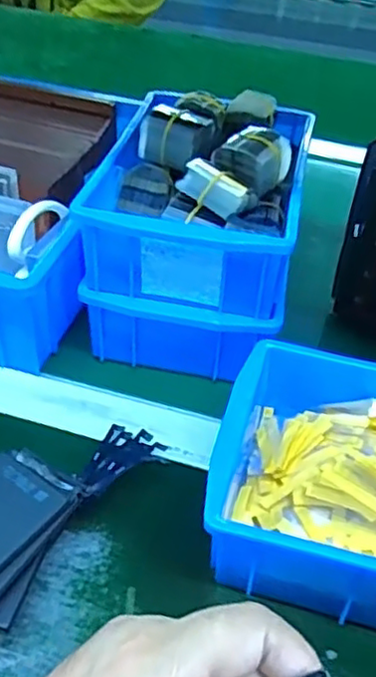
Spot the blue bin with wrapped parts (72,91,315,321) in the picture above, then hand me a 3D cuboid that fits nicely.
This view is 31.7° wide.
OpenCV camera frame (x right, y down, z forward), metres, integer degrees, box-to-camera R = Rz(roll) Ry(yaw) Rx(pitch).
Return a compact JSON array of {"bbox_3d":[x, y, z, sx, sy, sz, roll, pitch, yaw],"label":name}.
[{"bbox_3d":[0.013,-0.108,0.459,0.128,0.071,0.186,10,42,7],"label":"blue bin with wrapped parts"}]

